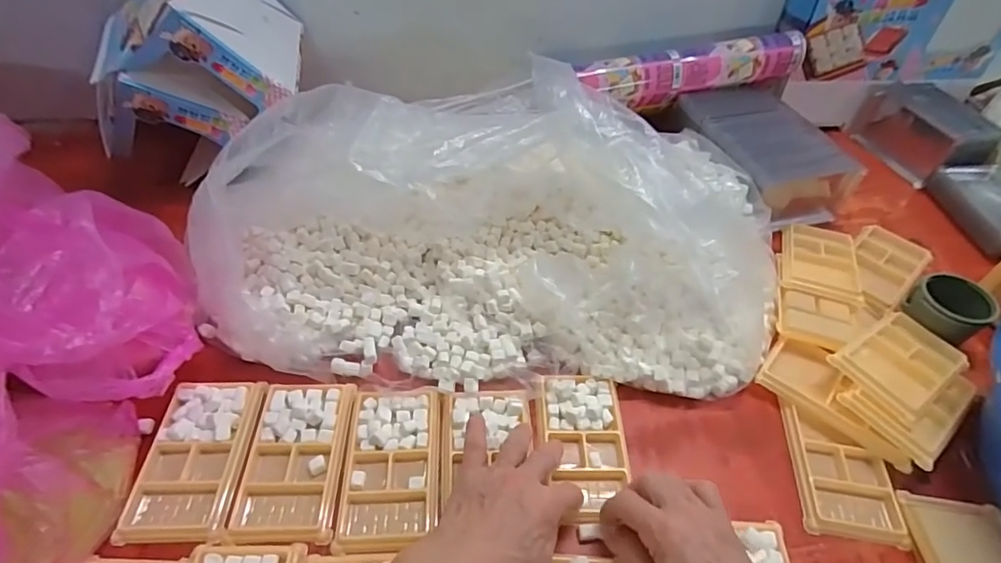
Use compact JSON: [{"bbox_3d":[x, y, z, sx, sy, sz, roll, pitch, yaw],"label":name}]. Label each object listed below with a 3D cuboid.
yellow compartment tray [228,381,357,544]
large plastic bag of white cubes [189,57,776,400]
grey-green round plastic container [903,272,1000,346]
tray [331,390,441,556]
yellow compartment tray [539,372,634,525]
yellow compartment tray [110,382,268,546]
[{"bbox_3d":[-0.173,0.148,0.447,0.082,0.012,0.137,0,48,-2],"label":"yellow compartment tray"},{"bbox_3d":[0.006,-0.073,0.529,0.564,0.170,0.304,5,48,1],"label":"large plastic bag of white cubes"},{"bbox_3d":[0.451,0.026,0.530,0.066,0.033,0.066,2,48,-2],"label":"grey-green round plastic container"},{"bbox_3d":[-0.091,0.154,0.444,0.078,0.012,0.132,-1,48,-3],"label":"tray"},{"bbox_3d":[0.077,0.142,0.463,0.069,0.016,0.128,-1,52,-3],"label":"yellow compartment tray"},{"bbox_3d":[-0.254,0.149,0.447,0.080,0.023,0.135,1,48,-1],"label":"yellow compartment tray"}]

